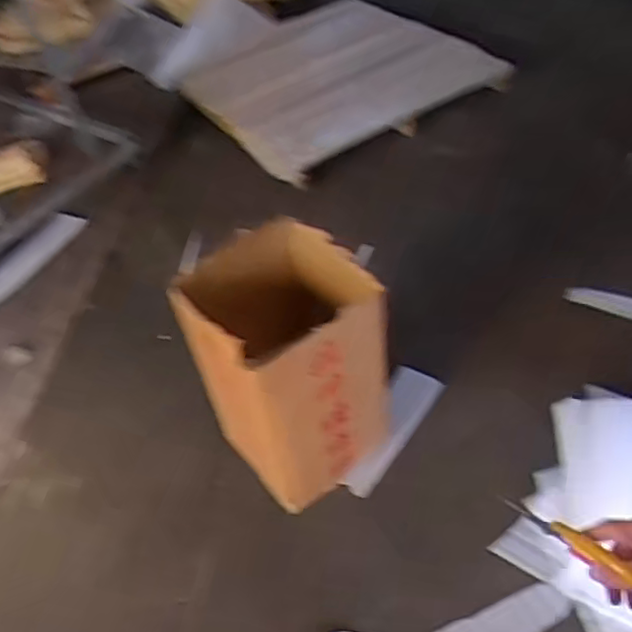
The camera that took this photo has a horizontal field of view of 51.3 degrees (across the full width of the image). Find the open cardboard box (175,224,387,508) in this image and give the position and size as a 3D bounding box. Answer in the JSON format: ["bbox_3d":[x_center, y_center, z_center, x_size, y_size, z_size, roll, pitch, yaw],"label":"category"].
[{"bbox_3d":[-0.046,0.100,1.378,0.334,0.519,0.298,-36,51,-23],"label":"open cardboard box"}]

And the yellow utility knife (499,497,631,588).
[{"bbox_3d":[0.213,0.187,0.550,0.017,0.030,0.167,-25,15,-17],"label":"yellow utility knife"}]

